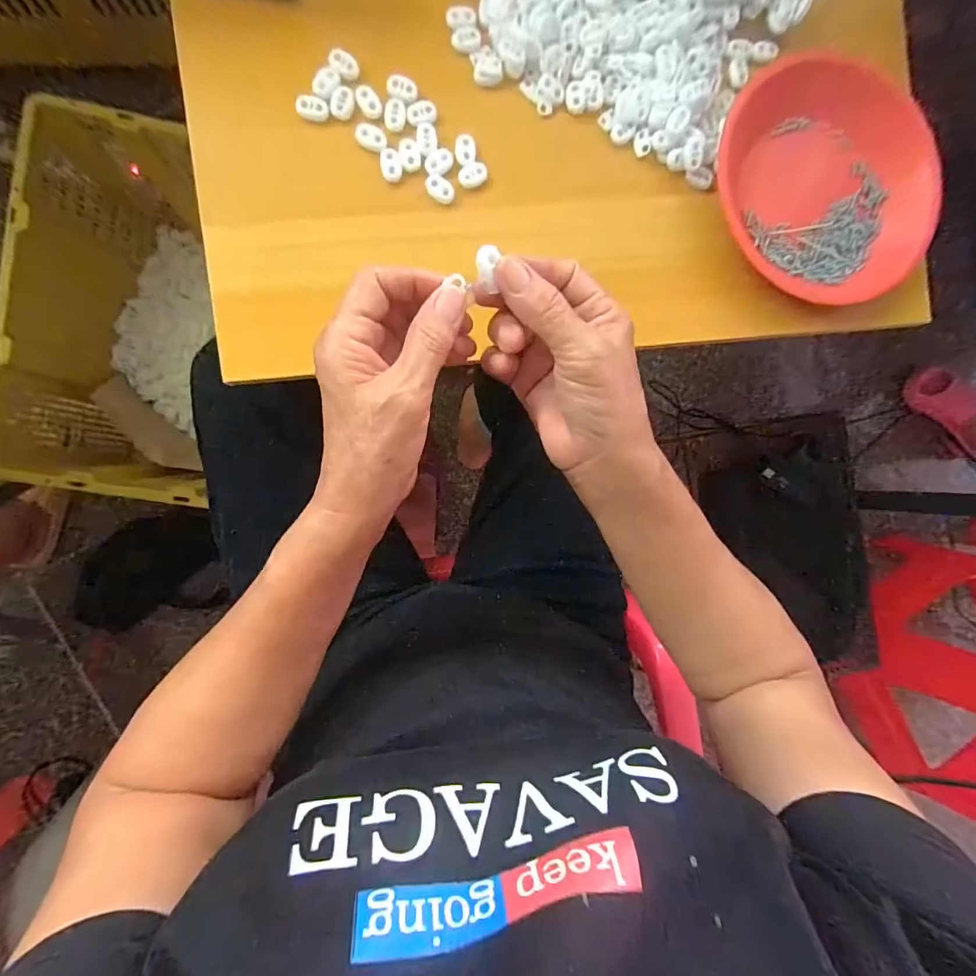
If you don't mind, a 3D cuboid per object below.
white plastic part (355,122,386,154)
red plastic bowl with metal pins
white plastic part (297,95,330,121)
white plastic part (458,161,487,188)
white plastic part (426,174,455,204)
[{"bbox_3d":[-0.086,-0.258,0.339,0.022,0.004,0.016,23,87,-9],"label":"white plastic part"},{"bbox_3d":[0.286,-0.250,0.378,0.173,0.043,0.184,0,91,-9],"label":"red plastic bowl with metal pins"},{"bbox_3d":[-0.127,-0.275,0.331,0.022,0.004,0.016,4,90,-9],"label":"white plastic part"},{"bbox_3d":[-0.012,-0.239,0.352,0.023,0.007,0.015,-29,95,-8],"label":"white plastic part"},{"bbox_3d":[-0.036,-0.226,0.348,0.023,0.005,0.016,27,87,-8],"label":"white plastic part"}]

